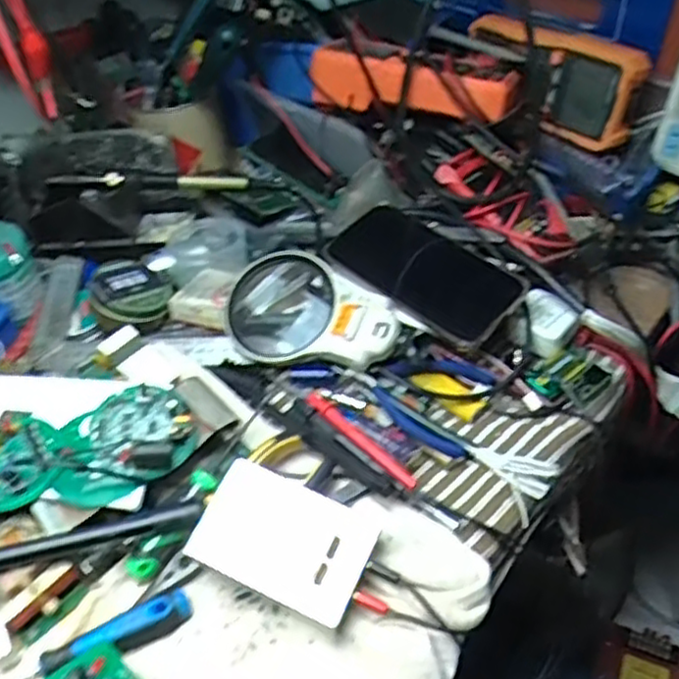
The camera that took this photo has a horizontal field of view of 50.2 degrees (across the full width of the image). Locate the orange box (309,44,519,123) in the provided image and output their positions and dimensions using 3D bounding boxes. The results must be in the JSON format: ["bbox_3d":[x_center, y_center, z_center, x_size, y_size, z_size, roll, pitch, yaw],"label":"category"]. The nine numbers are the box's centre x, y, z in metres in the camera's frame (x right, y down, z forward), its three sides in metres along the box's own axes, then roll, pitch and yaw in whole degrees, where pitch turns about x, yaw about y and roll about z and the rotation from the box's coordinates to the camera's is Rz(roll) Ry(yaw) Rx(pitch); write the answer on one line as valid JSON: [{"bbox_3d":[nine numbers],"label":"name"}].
[{"bbox_3d":[0.056,-0.215,0.615,0.174,0.047,0.036,15,51,16],"label":"orange box"}]

